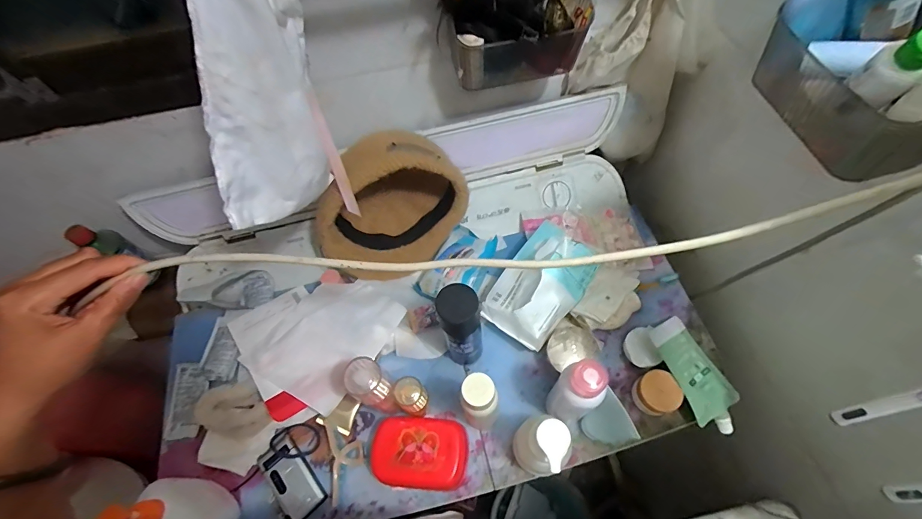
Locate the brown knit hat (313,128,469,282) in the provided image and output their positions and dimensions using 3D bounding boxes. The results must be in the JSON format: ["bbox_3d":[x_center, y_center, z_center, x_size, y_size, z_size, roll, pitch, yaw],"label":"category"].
[{"bbox_3d":[-0.115,-0.083,0.636,0.221,0.220,0.127,-32,63,-14],"label":"brown knit hat"}]

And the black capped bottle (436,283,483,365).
[{"bbox_3d":[0.003,0.097,0.555,0.050,0.193,0.047,-2,60,3],"label":"black capped bottle"}]

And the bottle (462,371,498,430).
[{"bbox_3d":[0.024,0.184,0.505,0.034,0.190,0.032,-39,65,-17],"label":"bottle"}]

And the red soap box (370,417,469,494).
[{"bbox_3d":[-0.053,0.260,0.544,0.124,0.055,0.085,2,60,5],"label":"red soap box"}]

